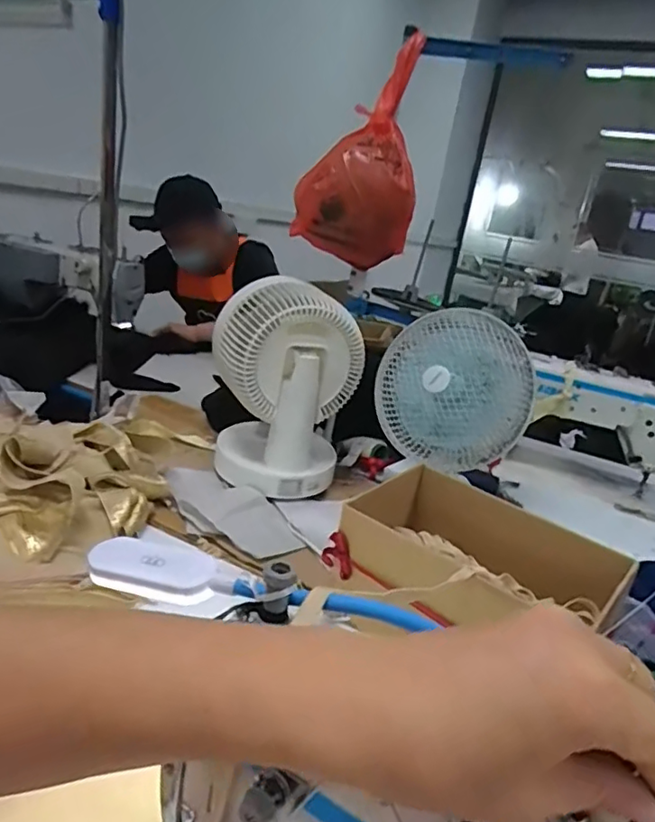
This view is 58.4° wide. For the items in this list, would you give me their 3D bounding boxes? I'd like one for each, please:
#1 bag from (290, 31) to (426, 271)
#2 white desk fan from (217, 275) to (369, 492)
[{"bbox_3d":[0.050,-0.398,0.906,0.177,0.319,0.155,9,18,-1],"label":"bag"},{"bbox_3d":[-0.068,-0.036,0.924,0.223,0.289,0.163,8,19,-6],"label":"white desk fan"}]

